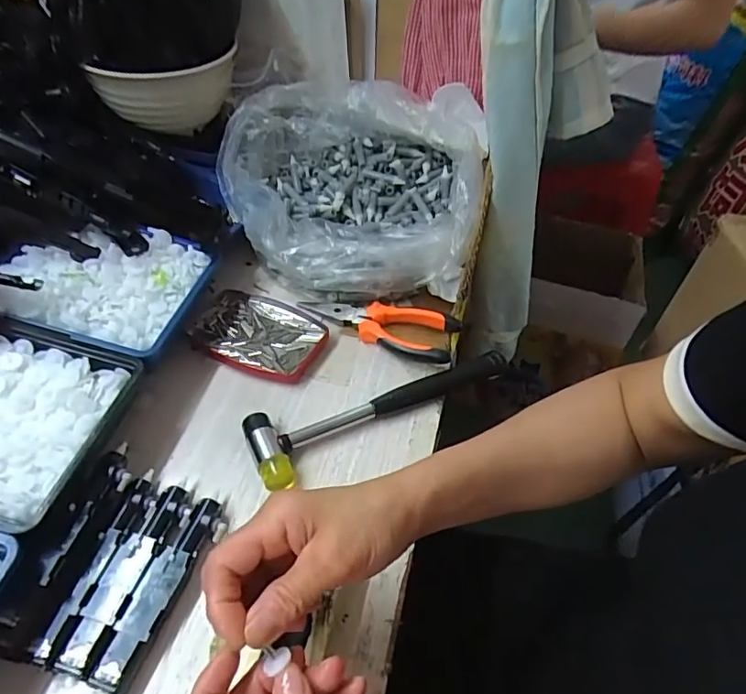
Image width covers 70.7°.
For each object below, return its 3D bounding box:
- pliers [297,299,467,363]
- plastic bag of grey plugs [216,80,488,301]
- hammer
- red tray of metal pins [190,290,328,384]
[{"bbox_3d":[0.004,-0.026,0.498,0.151,0.028,0.050,20,49,15],"label":"pliers"},{"bbox_3d":[-0.025,-0.171,0.539,0.269,0.109,0.223,6,47,3],"label":"plastic bag of grey plugs"},{"bbox_3d":[0.009,0.044,0.443,0.230,0.021,0.060,-22,52,-21],"label":"hammer"},{"bbox_3d":[-0.106,-0.011,0.490,0.117,0.014,0.085,16,48,12],"label":"red tray of metal pins"}]

